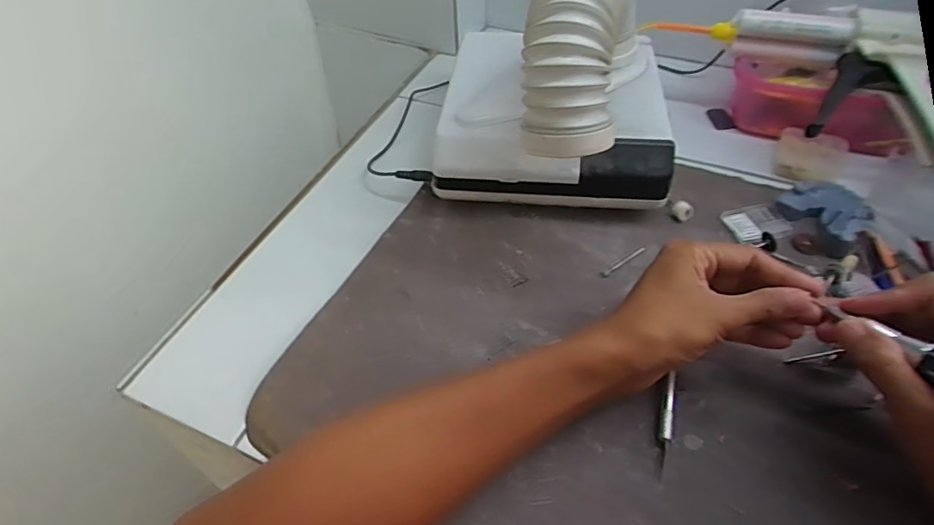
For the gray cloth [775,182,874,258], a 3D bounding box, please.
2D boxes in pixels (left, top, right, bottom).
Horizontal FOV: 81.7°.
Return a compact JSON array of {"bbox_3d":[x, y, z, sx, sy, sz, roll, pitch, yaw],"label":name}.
[{"bbox_3d":[0.318,-0.043,0.471,0.074,0.033,0.068,-27,55,-19],"label":"gray cloth"}]

